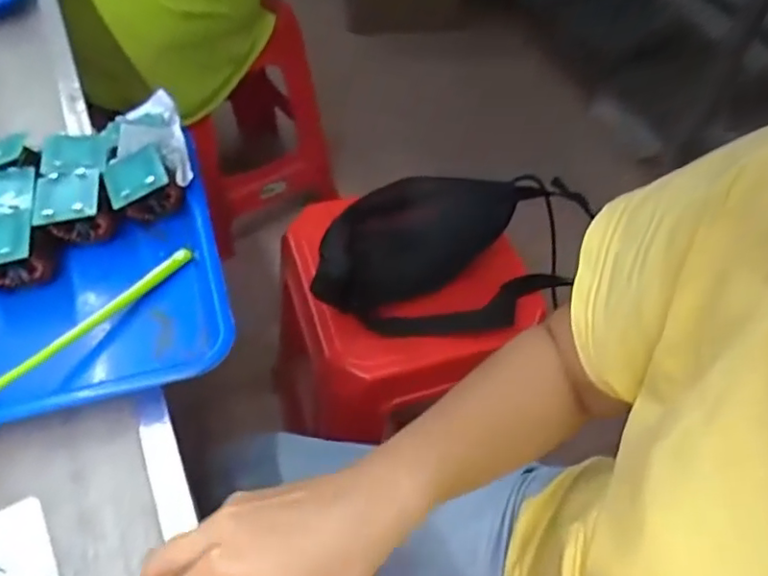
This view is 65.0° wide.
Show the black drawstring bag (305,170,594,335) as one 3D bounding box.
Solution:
[{"bbox_3d":[0.075,-0.044,0.709,0.313,0.119,0.148,-5,54,-7],"label":"black drawstring bag"}]

